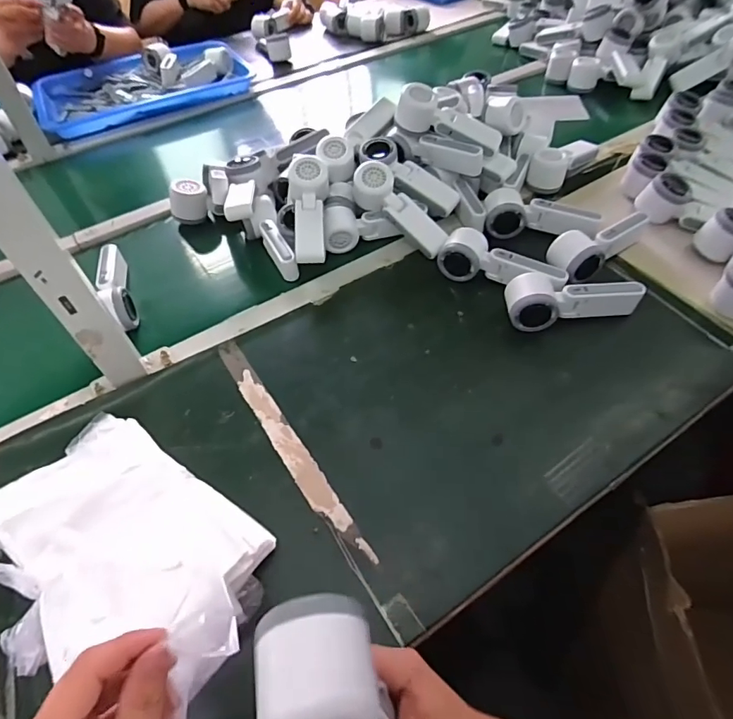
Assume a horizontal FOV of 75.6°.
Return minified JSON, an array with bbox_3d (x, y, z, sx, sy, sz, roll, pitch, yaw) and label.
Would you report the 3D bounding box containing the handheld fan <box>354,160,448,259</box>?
[{"bbox_3d":[0.049,-0.215,0.691,0.167,0.051,0.052,44,65,1],"label":"handheld fan"}]

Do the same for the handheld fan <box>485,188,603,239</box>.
[{"bbox_3d":[0.254,-0.205,0.696,0.162,0.043,0.067,13,56,12],"label":"handheld fan"}]

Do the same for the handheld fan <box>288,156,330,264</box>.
[{"bbox_3d":[-0.083,-0.212,0.681,0.059,0.048,0.169,-4,74,0],"label":"handheld fan"}]

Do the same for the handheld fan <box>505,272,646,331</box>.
[{"bbox_3d":[0.263,-0.077,0.602,0.165,0.054,0.062,-5,54,-1],"label":"handheld fan"}]

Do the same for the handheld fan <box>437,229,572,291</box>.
[{"bbox_3d":[0.177,-0.120,0.636,0.168,0.043,0.068,28,60,21],"label":"handheld fan"}]

